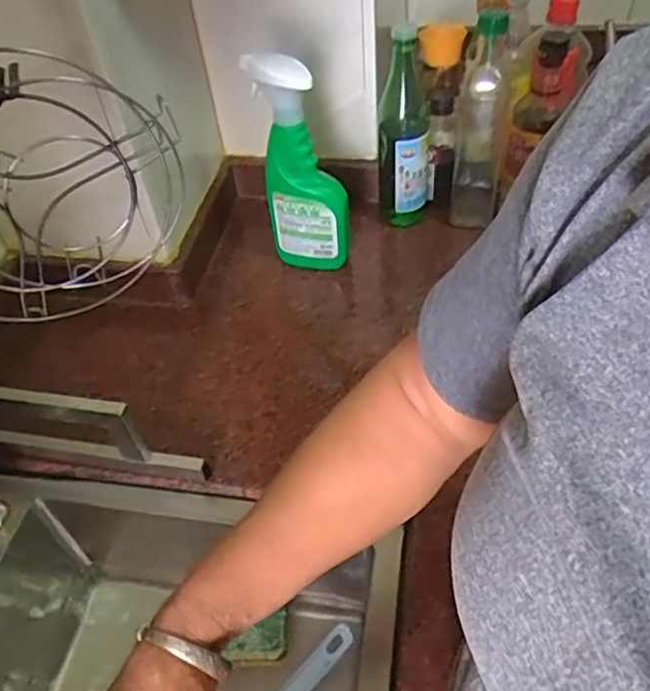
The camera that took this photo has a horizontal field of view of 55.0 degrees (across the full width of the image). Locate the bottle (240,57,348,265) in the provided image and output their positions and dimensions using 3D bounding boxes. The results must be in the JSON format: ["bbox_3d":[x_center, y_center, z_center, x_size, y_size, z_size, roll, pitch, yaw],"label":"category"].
[{"bbox_3d":[-0.025,-0.198,0.739,0.095,0.268,0.055,-6,47,1],"label":"bottle"}]

